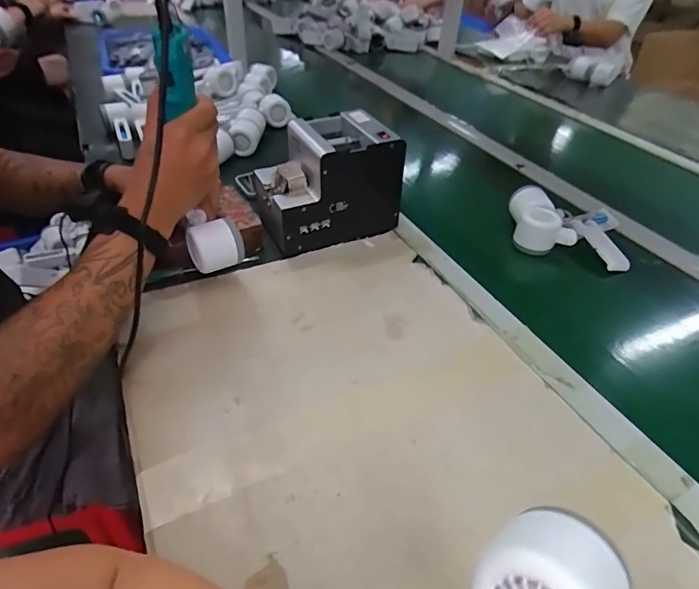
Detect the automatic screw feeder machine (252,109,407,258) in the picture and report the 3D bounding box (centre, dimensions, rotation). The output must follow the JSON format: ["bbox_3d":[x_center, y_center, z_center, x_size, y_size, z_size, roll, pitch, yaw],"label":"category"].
[{"bbox_3d":[-0.033,-0.164,0.686,0.189,0.152,0.127,-14,43,-18],"label":"automatic screw feeder machine"}]

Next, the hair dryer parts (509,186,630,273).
[{"bbox_3d":[0.333,-0.111,0.719,0.169,0.061,0.153,10,41,8],"label":"hair dryer parts"}]

